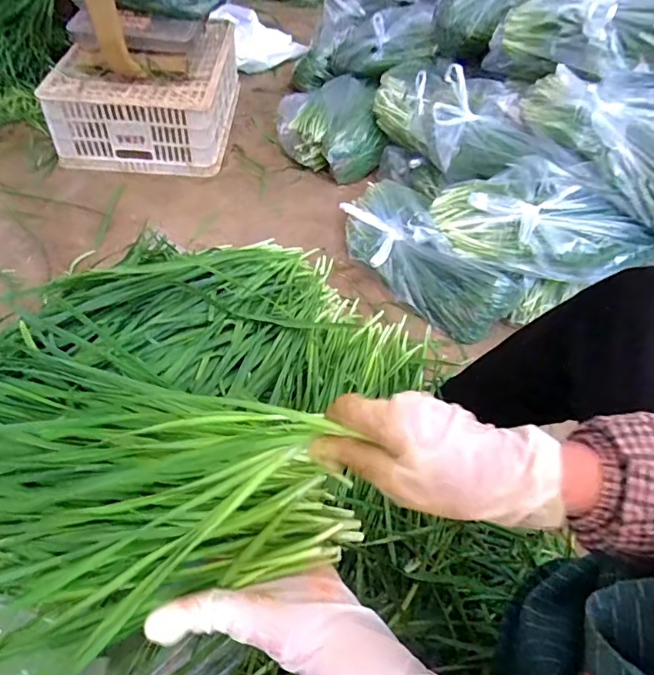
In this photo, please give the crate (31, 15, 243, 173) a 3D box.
[{"bbox_3d":[-0.482,-0.698,1.361,0.391,0.224,0.521,3,50,-3],"label":"crate"}]

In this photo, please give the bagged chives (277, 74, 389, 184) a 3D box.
[{"bbox_3d":[0.012,-0.602,1.388,0.282,0.137,0.364,-4,50,-9],"label":"bagged chives"}]

